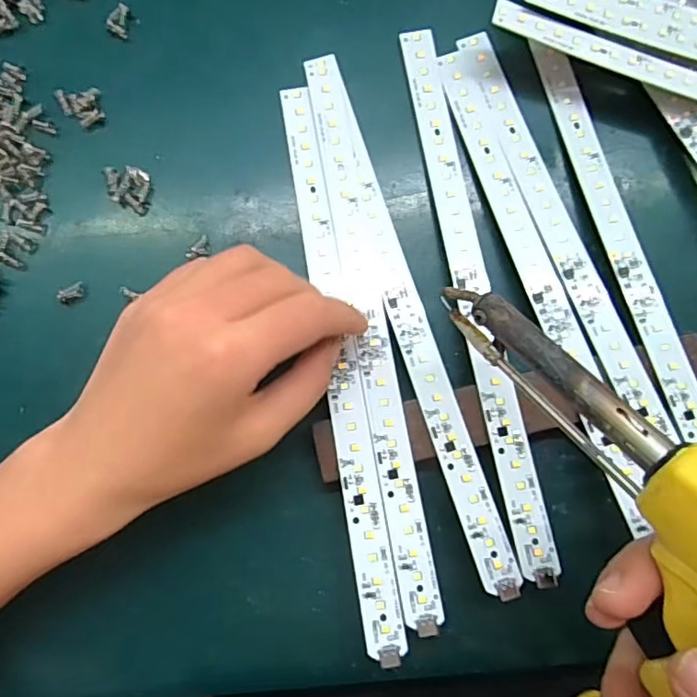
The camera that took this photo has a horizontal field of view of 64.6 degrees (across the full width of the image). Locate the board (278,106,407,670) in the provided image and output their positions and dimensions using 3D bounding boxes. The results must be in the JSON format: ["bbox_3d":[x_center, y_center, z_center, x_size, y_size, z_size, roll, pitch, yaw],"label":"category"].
[{"bbox_3d":[-0.005,-0.001,0.271,0.018,0.006,0.280,-9,77,-4],"label":"board"}]

